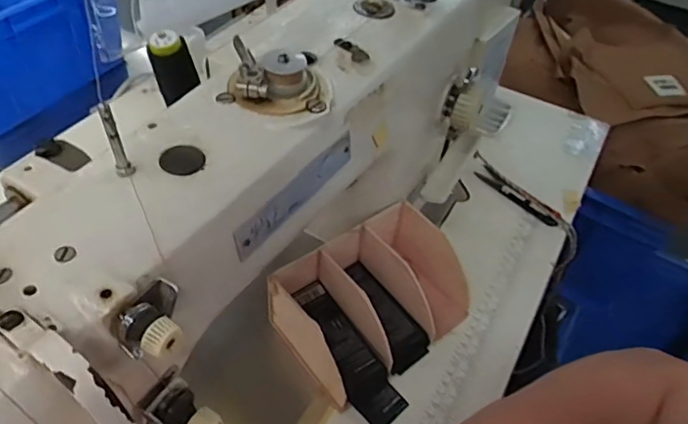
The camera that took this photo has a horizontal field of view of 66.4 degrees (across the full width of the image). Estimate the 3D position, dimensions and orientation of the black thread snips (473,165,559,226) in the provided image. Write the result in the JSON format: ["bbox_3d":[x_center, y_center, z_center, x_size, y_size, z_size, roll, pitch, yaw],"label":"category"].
[{"bbox_3d":[0.181,-0.018,0.549,0.016,0.014,0.096,-30,57,-28],"label":"black thread snips"}]

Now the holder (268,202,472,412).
[{"bbox_3d":[0.022,0.067,0.435,0.154,0.070,0.112,-29,56,-27],"label":"holder"}]

